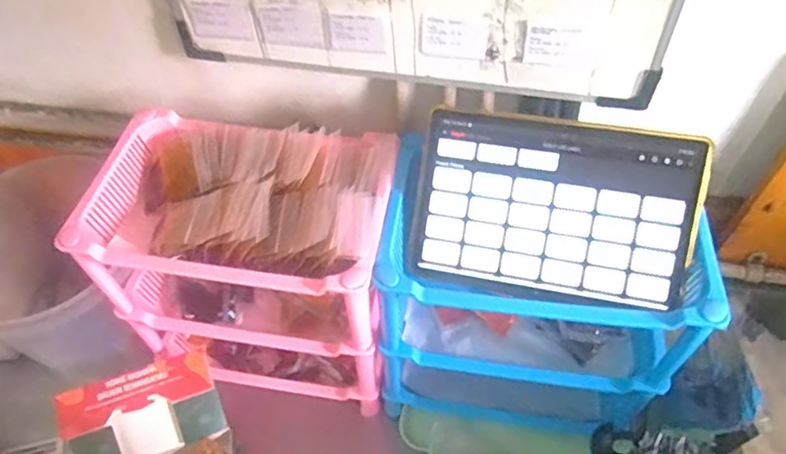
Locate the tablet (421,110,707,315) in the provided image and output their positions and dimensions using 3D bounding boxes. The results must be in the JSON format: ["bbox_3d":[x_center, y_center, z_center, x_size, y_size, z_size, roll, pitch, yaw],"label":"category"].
[{"bbox_3d":[0.152,-0.017,0.536,0.247,0.011,0.164,9,95,11],"label":"tablet"}]

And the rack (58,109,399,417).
[{"bbox_3d":[-0.157,0.056,0.693,0.303,0.331,0.187,7,51,6],"label":"rack"}]

